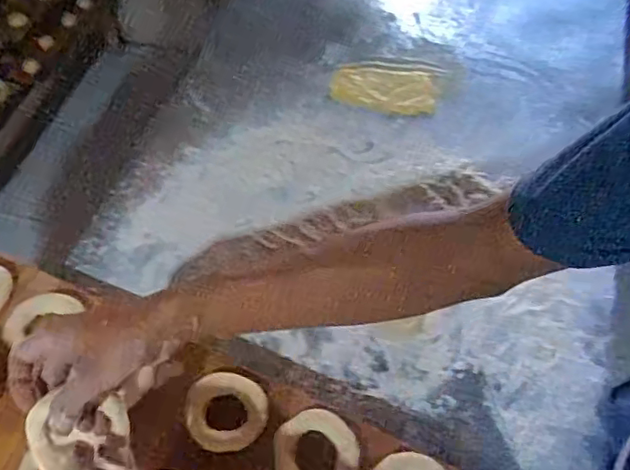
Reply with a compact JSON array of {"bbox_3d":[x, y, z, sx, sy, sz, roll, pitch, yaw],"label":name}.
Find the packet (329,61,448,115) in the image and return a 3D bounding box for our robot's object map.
[{"bbox_3d":[0.105,-0.226,0.899,0.154,0.008,0.104,10,58,8],"label":"packet"}]

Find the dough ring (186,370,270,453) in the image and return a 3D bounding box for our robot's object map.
[{"bbox_3d":[-0.084,0.167,0.575,0.076,0.012,0.073,-1,57,2],"label":"dough ring"}]

